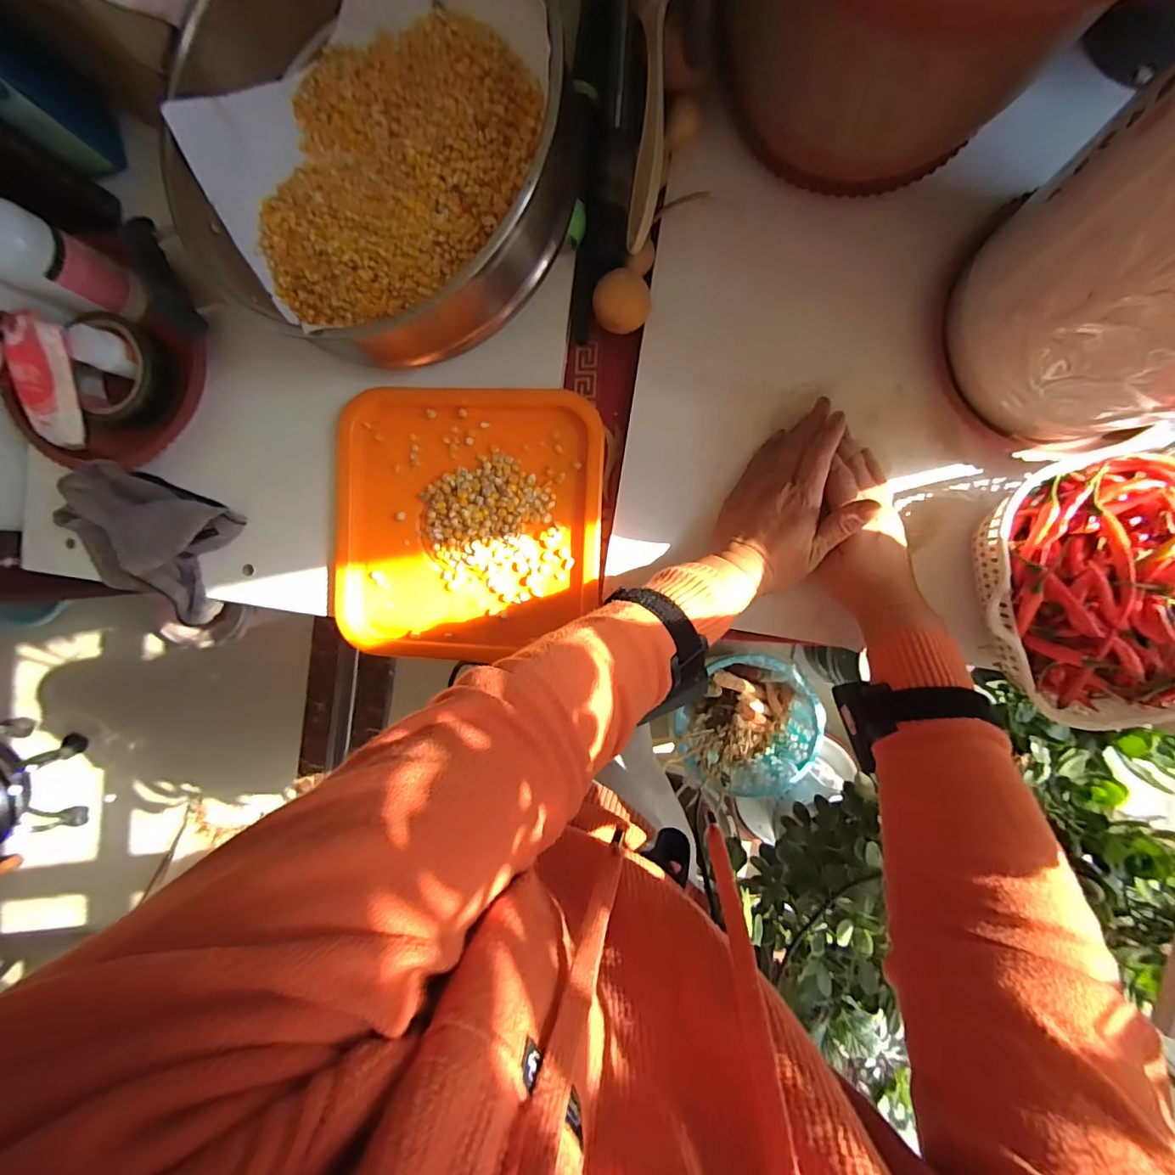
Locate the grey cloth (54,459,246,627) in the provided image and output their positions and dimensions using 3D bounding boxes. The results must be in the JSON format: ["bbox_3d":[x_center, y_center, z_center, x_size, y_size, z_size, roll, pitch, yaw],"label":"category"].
[{"bbox_3d":[-0.417,-0.040,0.485,0.142,0.057,0.123,22,96,4],"label":"grey cloth"}]

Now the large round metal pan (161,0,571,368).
[{"bbox_3d":[-0.169,-0.339,0.393,0.300,0.110,0.285,0,94,6],"label":"large round metal pan"}]

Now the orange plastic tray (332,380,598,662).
[{"bbox_3d":[-0.108,-0.055,0.462,0.238,0.021,0.238,2,94,6],"label":"orange plastic tray"}]

